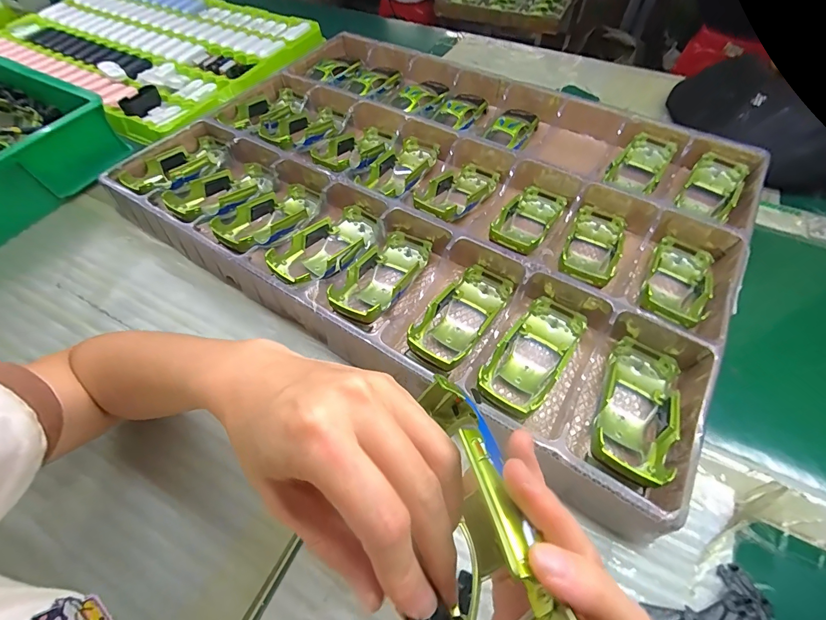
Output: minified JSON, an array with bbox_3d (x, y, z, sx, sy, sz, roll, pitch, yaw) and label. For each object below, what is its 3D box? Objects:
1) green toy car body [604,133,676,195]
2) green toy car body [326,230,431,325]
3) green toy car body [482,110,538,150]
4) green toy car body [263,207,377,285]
[{"bbox_3d":[0.289,-0.185,0.472,0.055,0.029,0.099,31,63,19],"label":"green toy car body"},{"bbox_3d":[-0.029,-0.032,0.376,0.058,0.036,0.138,21,43,13],"label":"green toy car body"},{"bbox_3d":[0.136,-0.248,0.505,0.047,0.025,0.088,29,62,18],"label":"green toy car body"},{"bbox_3d":[-0.087,-0.067,0.398,0.060,0.043,0.129,34,64,20],"label":"green toy car body"}]

